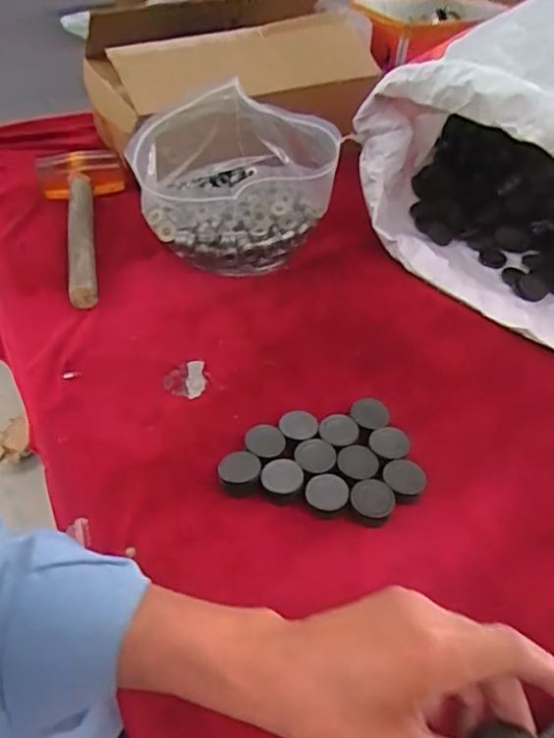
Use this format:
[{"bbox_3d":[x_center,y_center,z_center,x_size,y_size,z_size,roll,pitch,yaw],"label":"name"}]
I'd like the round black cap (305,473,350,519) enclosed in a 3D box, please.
[{"bbox_3d":[0.038,0.097,0.444,0.031,0.007,0.035,21,48,17],"label":"round black cap"}]

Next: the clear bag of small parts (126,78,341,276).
[{"bbox_3d":[-0.038,-0.208,0.641,0.195,0.167,0.173,10,45,7],"label":"clear bag of small parts"}]

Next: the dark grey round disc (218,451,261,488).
[{"bbox_3d":[-0.029,0.080,0.456,0.032,0.012,0.031,2,45,-2],"label":"dark grey round disc"}]

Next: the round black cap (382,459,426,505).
[{"bbox_3d":[0.099,0.087,0.452,0.032,0.013,0.033,2,45,-2],"label":"round black cap"}]

